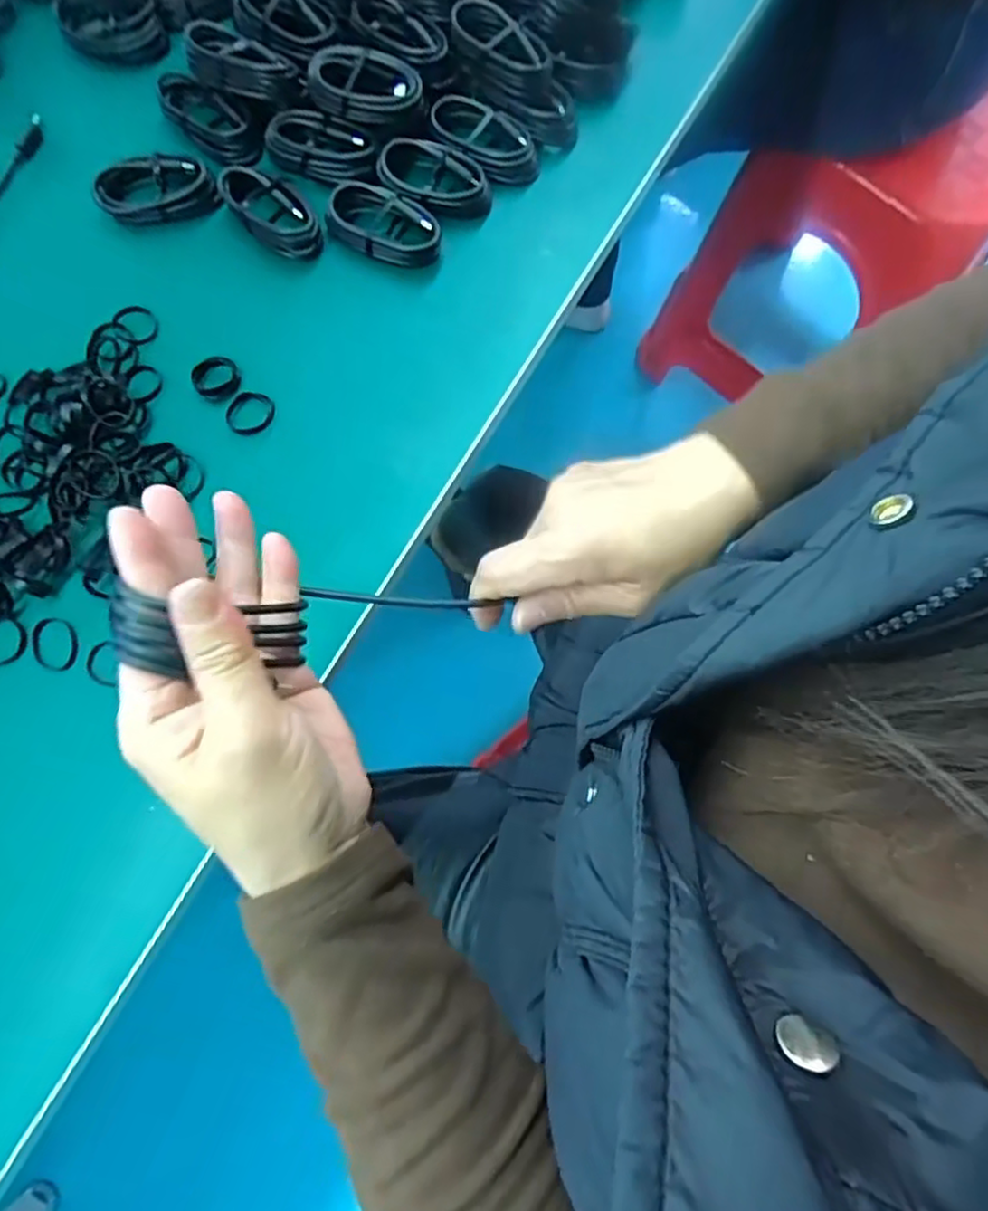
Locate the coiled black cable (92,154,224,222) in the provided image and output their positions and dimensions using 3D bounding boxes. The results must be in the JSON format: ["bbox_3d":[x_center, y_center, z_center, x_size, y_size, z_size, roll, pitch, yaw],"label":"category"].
[{"bbox_3d":[-0.211,-0.264,0.425,0.073,0.016,0.039,-7,75,-1],"label":"coiled black cable"}]

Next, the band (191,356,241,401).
[{"bbox_3d":[-0.166,-0.136,0.403,0.027,0.010,0.026,0,75,1],"label":"band"}]

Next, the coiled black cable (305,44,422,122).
[{"bbox_3d":[-0.080,-0.326,0.423,0.069,0.029,0.041,10,75,3],"label":"coiled black cable"}]

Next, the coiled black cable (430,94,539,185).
[{"bbox_3d":[-0.004,-0.301,0.436,0.068,0.024,0.041,39,79,10],"label":"coiled black cable"}]

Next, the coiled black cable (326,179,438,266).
[{"bbox_3d":[-0.068,-0.236,0.417,0.073,0.021,0.034,20,76,6],"label":"coiled black cable"}]

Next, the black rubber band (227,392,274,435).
[{"bbox_3d":[-0.142,-0.112,0.397,0.025,0.008,0.029,36,78,9],"label":"black rubber band"}]

